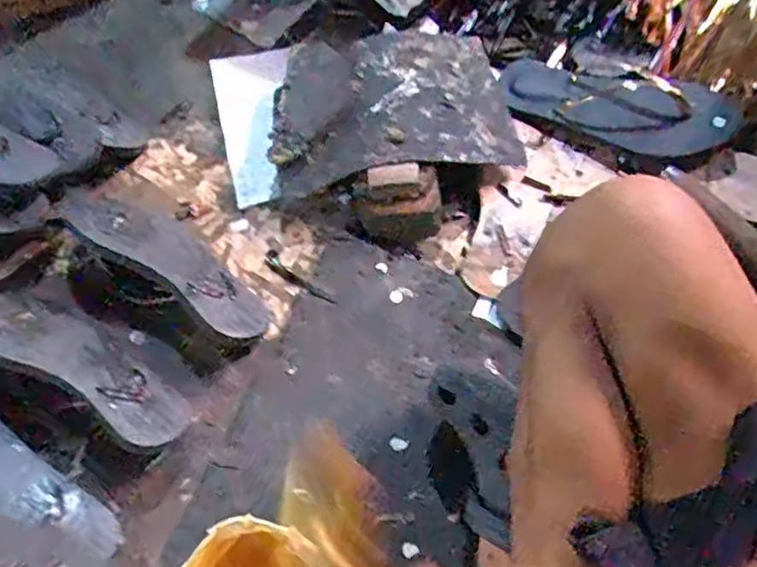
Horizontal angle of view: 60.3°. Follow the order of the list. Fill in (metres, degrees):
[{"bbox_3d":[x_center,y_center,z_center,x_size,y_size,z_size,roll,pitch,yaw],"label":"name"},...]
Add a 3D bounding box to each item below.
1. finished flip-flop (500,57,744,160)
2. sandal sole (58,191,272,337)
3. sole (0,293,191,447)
[{"bbox_3d":[0.261,-0.197,0.724,0.255,0.050,0.084,18,82,18],"label":"finished flip-flop"},{"bbox_3d":[-0.213,-0.028,0.650,0.256,0.022,0.093,34,33,15],"label":"sandal sole"},{"bbox_3d":[-0.273,0.072,0.590,0.231,0.020,0.086,25,33,6],"label":"sole"}]

